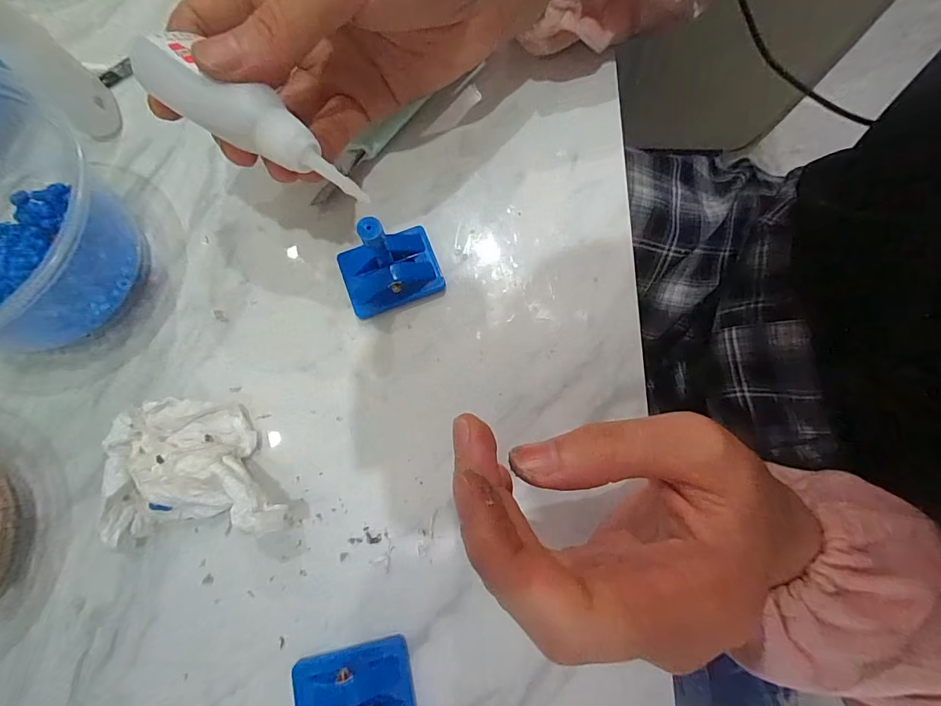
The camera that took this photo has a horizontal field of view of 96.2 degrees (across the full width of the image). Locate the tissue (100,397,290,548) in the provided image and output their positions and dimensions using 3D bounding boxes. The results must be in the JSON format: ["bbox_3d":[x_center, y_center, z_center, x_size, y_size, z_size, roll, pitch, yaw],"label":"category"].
[{"bbox_3d":[-0.111,0.045,0.172,0.074,0.030,0.055,-8,77,-1],"label":"tissue"}]

